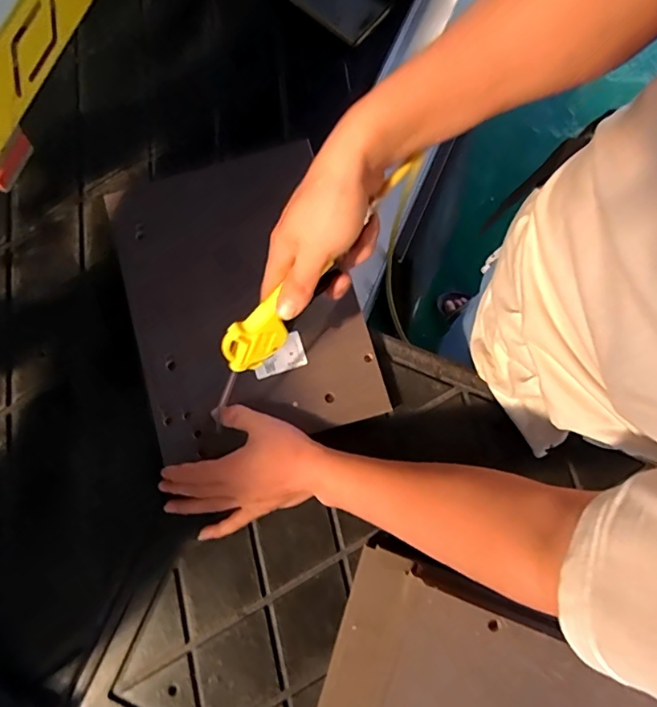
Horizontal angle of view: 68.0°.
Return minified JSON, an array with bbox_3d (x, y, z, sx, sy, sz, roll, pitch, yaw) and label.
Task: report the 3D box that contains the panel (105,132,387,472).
[{"bbox_3d":[-0.106,-0.067,0.577,0.255,0.022,0.348,-17,80,-4],"label":"panel"}]

